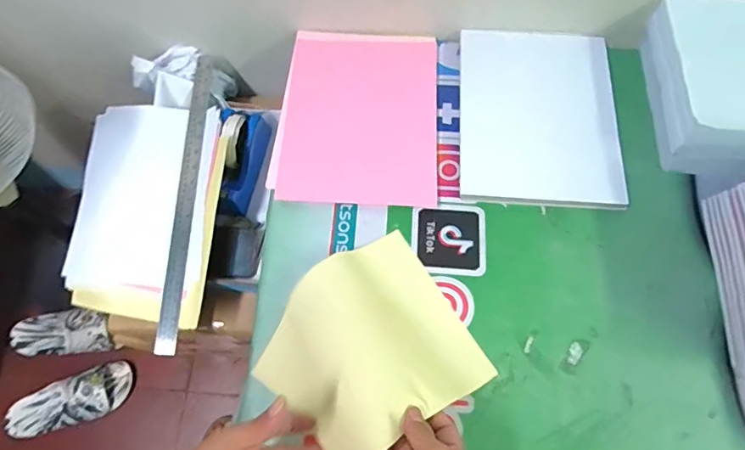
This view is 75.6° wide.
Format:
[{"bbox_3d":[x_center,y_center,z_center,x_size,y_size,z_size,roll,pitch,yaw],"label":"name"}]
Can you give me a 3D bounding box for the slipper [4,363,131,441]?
[{"bbox_3d":[-0.757,0.442,1.198,0.294,0.076,0.119,-19,79,-3],"label":"slipper"}]

